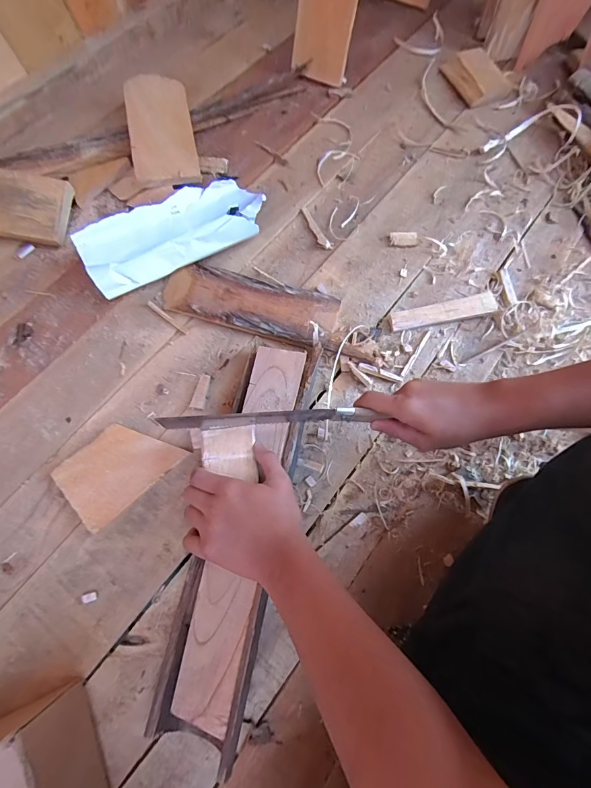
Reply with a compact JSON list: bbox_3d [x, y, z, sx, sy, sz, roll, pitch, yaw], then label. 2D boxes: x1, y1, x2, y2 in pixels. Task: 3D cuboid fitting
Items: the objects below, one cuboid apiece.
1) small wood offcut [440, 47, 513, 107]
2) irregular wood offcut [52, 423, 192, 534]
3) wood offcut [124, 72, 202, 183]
[{"bbox_3d":[0.327,-0.575,0.679,0.086,0.024,0.121,-22,74,-9],"label":"small wood offcut"},{"bbox_3d":[-0.214,0.088,0.460,0.129,0.016,0.092,-42,78,-14],"label":"irregular wood offcut"},{"bbox_3d":[-0.212,-0.418,0.591,0.096,0.015,0.207,-10,74,-9],"label":"wood offcut"}]

